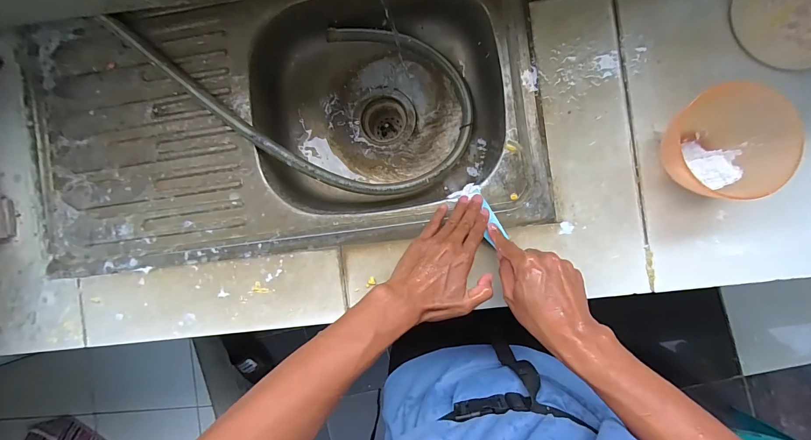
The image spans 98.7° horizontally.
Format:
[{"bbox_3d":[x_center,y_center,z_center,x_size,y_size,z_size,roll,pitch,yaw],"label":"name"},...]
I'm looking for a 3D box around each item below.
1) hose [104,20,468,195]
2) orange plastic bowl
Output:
[{"bbox_3d":[-0.163,-0.209,0.534,0.537,0.126,0.266,17,91,5],"label":"hose"},{"bbox_3d":[0.349,-0.073,0.400,0.105,0.083,0.103,0,90,6],"label":"orange plastic bowl"}]

